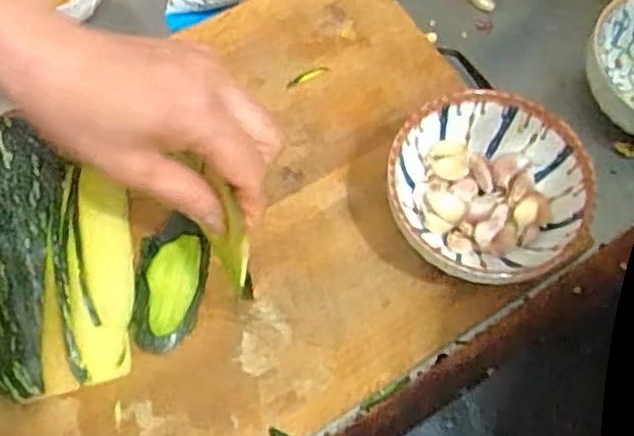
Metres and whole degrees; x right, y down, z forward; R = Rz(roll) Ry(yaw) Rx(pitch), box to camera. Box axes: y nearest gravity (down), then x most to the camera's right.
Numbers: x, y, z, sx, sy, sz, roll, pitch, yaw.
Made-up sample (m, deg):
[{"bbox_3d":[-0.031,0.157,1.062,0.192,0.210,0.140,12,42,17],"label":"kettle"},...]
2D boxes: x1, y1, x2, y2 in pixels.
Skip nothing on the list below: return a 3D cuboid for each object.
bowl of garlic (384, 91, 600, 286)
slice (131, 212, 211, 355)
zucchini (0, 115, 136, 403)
[{"bbox_3d":[0.096,-0.012,0.403,0.115,0.059,0.109,1,67,-3],"label":"bowl of garlic"},{"bbox_3d":[-0.087,0.038,0.398,0.040,0.008,0.079,7,67,-1],"label":"slice"},{"bbox_3d":[-0.149,0.023,0.372,0.084,0.065,0.141,-12,69,-9],"label":"zucchini"}]

